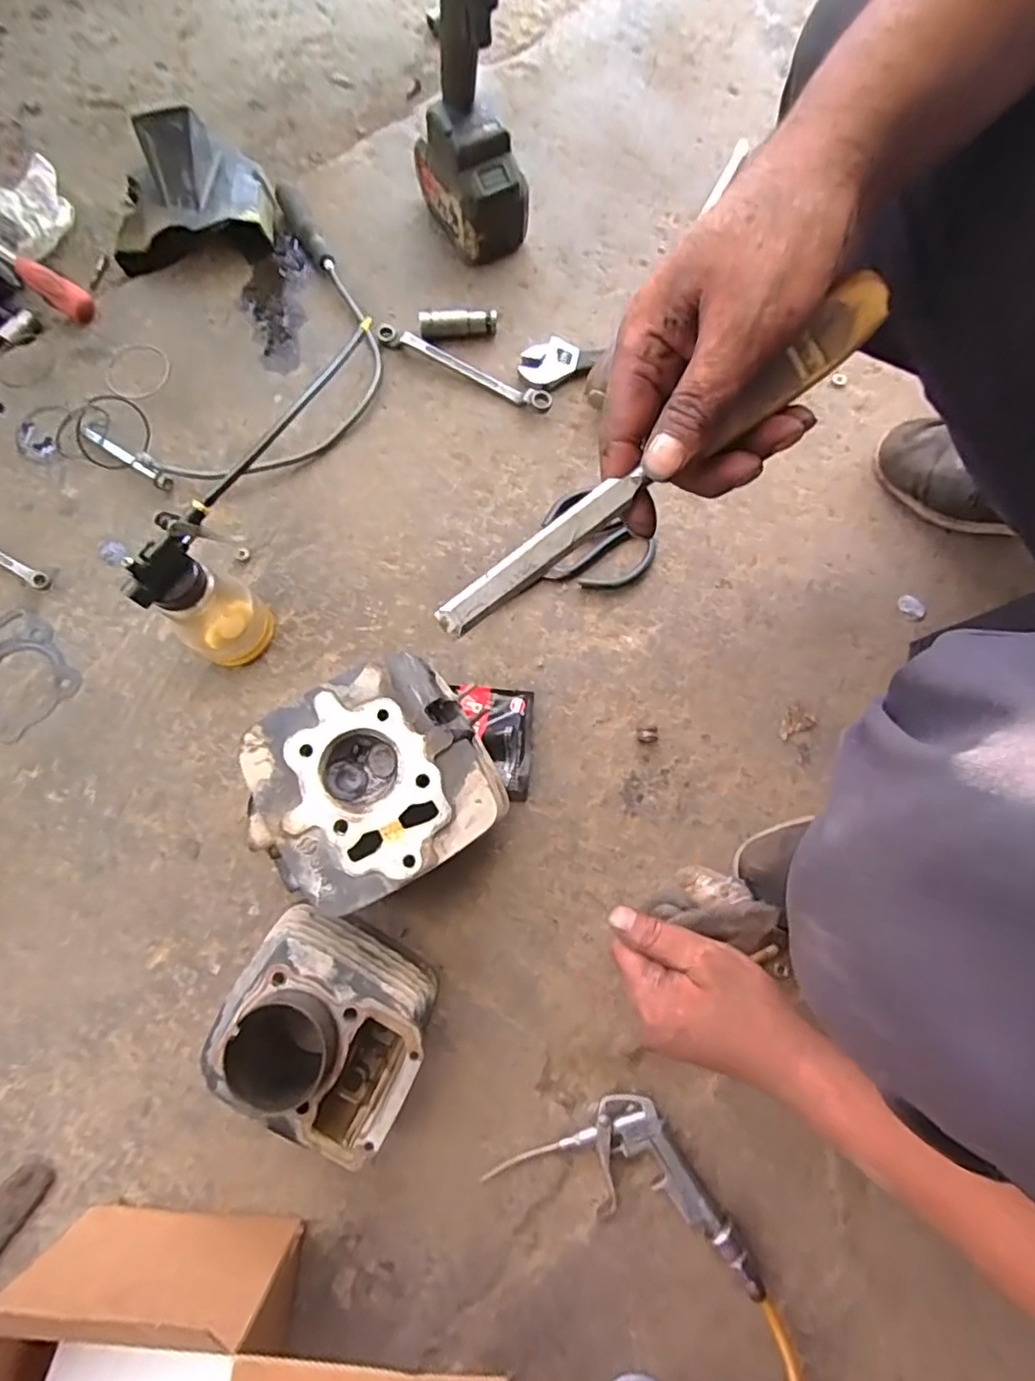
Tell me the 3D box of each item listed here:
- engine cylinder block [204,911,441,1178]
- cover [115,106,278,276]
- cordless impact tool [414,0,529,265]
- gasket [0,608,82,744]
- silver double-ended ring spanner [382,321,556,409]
[{"bbox_3d":[-0.139,0.245,0.443,0.145,0.090,0.127,27,79,5],"label":"engine cylinder block"},{"bbox_3d":[-0.343,-0.513,0.622,0.167,0.064,0.118,-5,78,-2],"label":"cover"},{"bbox_3d":[-0.042,-0.523,0.528,0.070,0.270,0.130,-31,80,-7],"label":"cordless impact tool"},{"bbox_3d":[-0.450,-0.022,0.539,0.085,0.004,0.117,-41,81,-12],"label":"gasket"},{"bbox_3d":[-0.055,-0.323,0.598,0.194,0.016,0.019,28,79,6],"label":"silver double-ended ring spanner"}]

